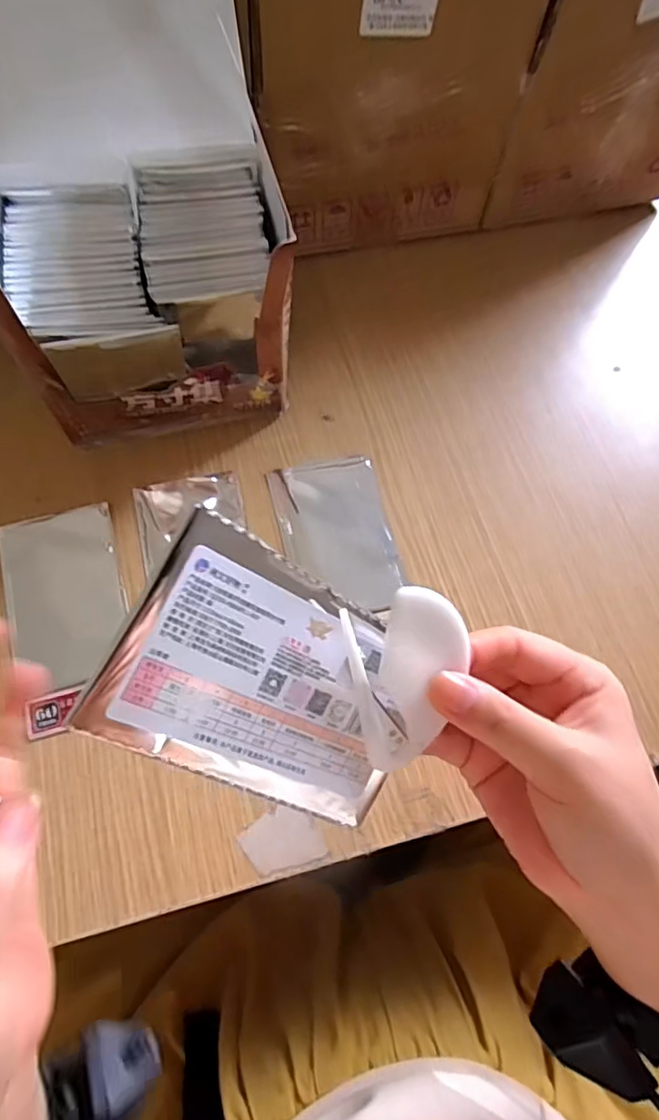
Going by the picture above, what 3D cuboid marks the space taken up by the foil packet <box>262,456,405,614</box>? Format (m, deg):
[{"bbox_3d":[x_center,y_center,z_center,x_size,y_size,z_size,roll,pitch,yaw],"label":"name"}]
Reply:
[{"bbox_3d":[0.004,-0.019,0.405,0.075,0.004,0.116,-12,69,-5],"label":"foil packet"}]

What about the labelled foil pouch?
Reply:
[{"bbox_3d":[-0.015,0.041,0.193,0.110,0.004,0.071,34,81,-30],"label":"labelled foil pouch"}]

